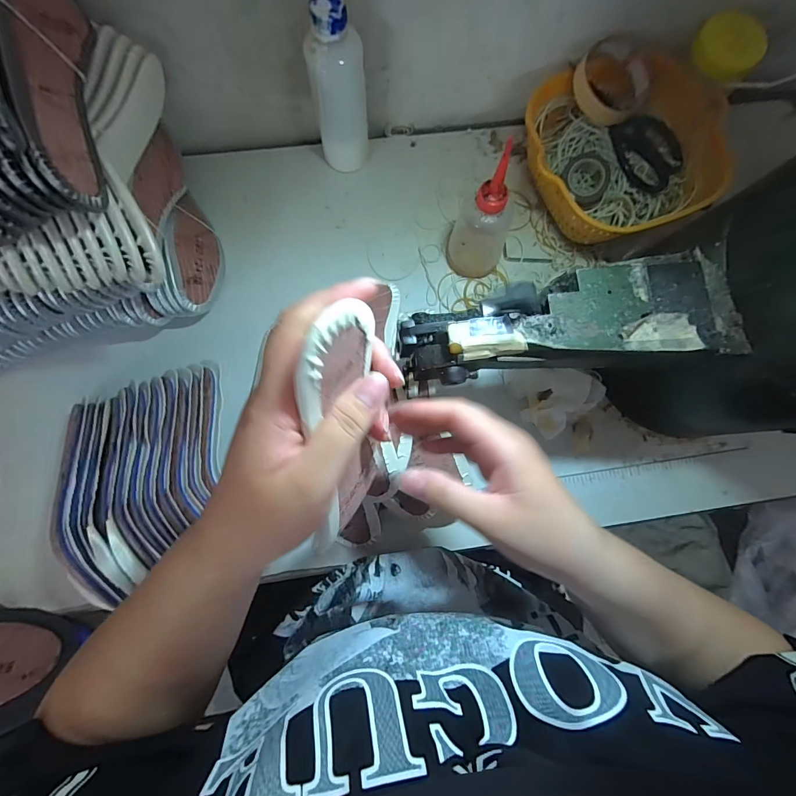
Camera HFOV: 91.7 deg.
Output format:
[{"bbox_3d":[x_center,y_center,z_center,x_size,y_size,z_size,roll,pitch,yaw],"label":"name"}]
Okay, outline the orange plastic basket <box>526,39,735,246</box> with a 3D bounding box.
[{"bbox_3d":[0.261,-0.286,0.469,0.229,0.095,0.214,-36,84,-7],"label":"orange plastic basket"}]

